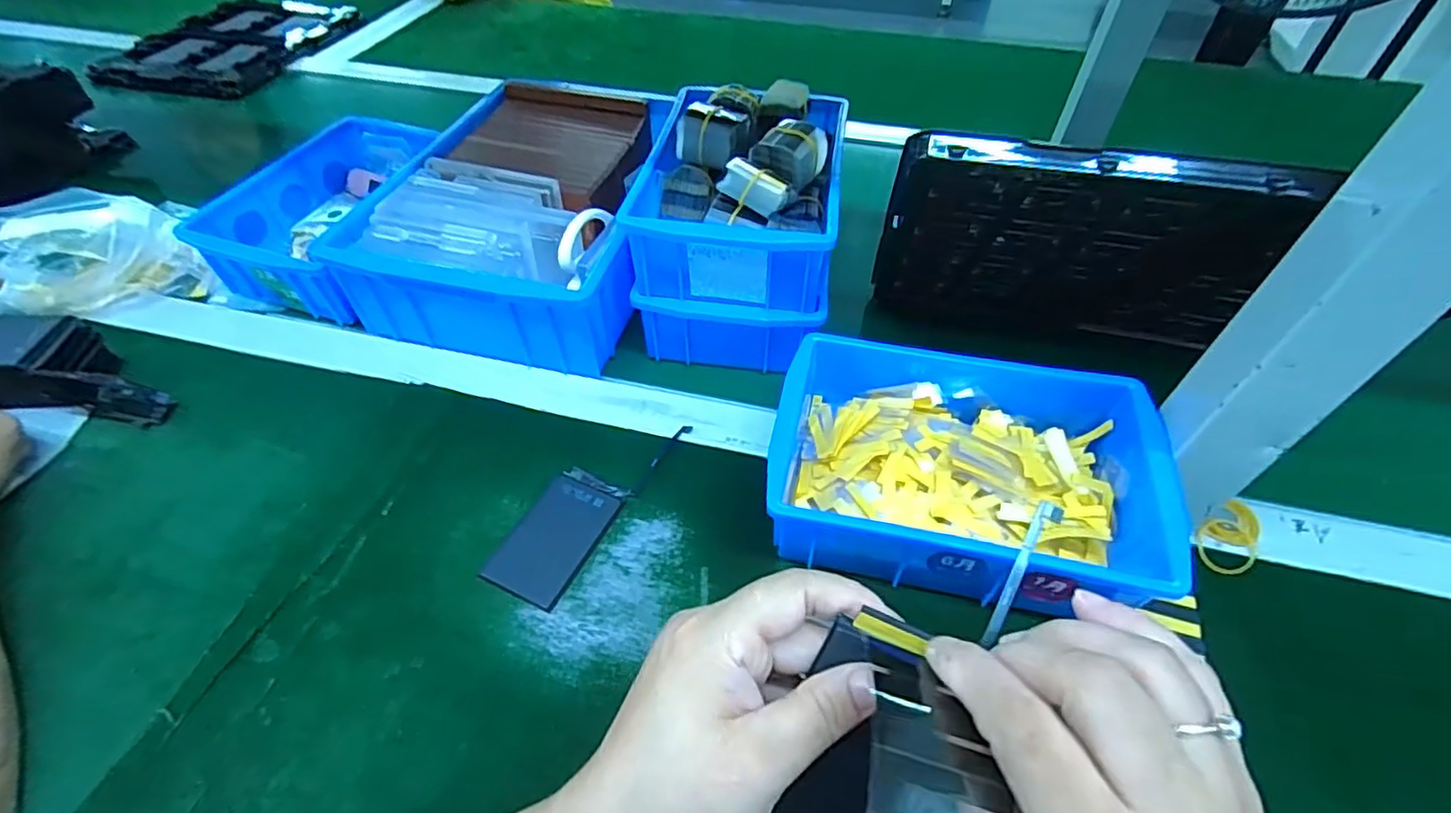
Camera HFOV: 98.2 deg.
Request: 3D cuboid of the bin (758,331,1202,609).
[{"bbox_3d":[0.131,0.032,0.367,0.201,0.070,0.158,12,50,9],"label":"bin"}]

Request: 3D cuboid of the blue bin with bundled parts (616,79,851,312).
[{"bbox_3d":[0.014,-0.160,0.444,0.127,0.072,0.185,8,49,6],"label":"blue bin with bundled parts"}]

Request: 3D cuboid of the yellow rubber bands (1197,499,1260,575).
[{"bbox_3d":[0.294,0.077,0.365,0.051,0.010,0.030,-28,55,-23],"label":"yellow rubber bands"}]

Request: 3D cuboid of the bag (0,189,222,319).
[{"bbox_3d":[-0.503,-0.115,0.485,0.176,0.060,0.085,-3,49,-4],"label":"bag"}]

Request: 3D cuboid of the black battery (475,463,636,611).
[{"bbox_3d":[-0.099,0.074,0.371,0.049,0.004,0.084,21,52,16],"label":"black battery"}]

